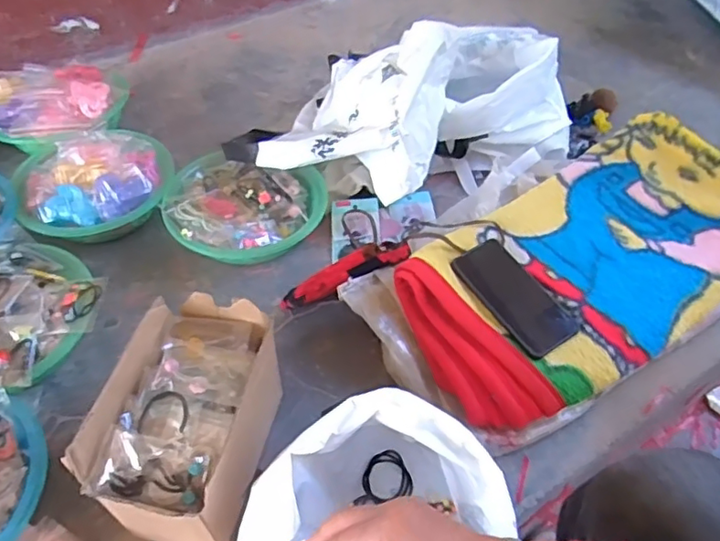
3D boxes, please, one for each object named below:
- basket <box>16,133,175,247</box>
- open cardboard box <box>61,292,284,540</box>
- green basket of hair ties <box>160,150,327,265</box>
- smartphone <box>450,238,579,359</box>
[{"bbox_3d":[-0.404,-0.129,0.913,0.226,0.097,0.191,-17,51,-15],"label":"basket"},{"bbox_3d":[-0.169,0.168,0.612,0.135,0.170,0.223,9,50,8],"label":"open cardboard box"},{"bbox_3d":[-0.176,-0.084,0.892,0.231,0.080,0.198,9,50,8],"label":"green basket of hair ties"},{"bbox_3d":[0.194,0.033,0.745,0.087,0.016,0.162,-26,62,-25],"label":"smartphone"}]

